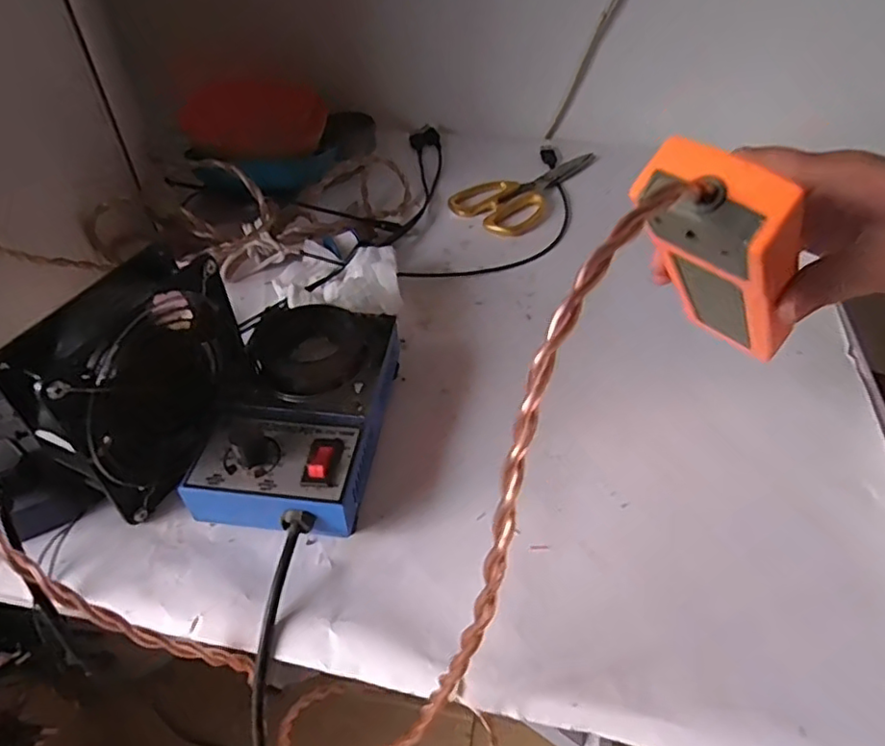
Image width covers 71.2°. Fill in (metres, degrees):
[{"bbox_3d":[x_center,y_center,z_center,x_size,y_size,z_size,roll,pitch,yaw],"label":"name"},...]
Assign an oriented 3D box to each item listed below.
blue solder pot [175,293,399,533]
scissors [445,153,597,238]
[{"bbox_3d":[-0.085,0.023,0.384,0.097,0.058,0.156,5,46,4],"label":"blue solder pot"},{"bbox_3d":[0.087,-0.189,0.621,0.085,0.012,0.172,33,54,27],"label":"scissors"}]

